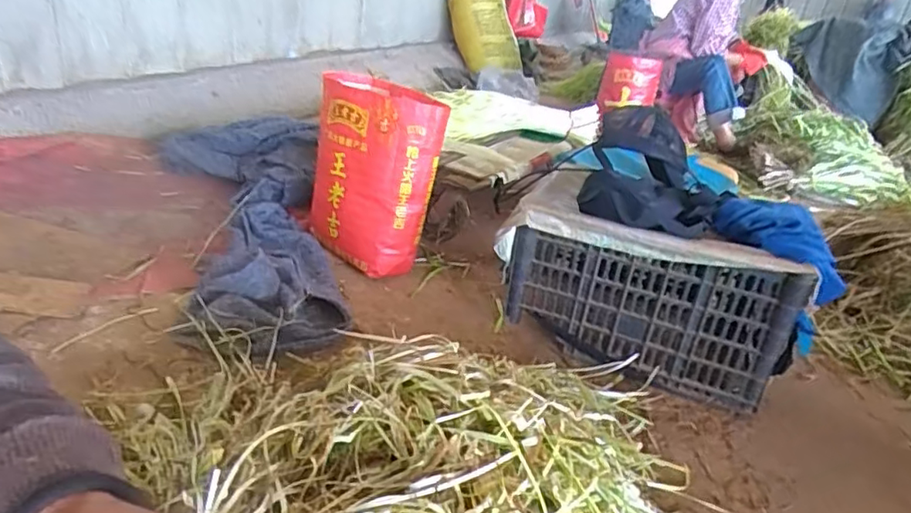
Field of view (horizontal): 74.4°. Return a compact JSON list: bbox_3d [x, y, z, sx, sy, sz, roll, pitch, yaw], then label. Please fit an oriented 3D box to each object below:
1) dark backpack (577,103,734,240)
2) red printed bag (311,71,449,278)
[{"bbox_3d":[0.374,-0.166,1.127,0.230,0.154,0.276,15,27,13],"label":"dark backpack"},{"bbox_3d":[-0.189,-0.175,1.362,0.182,0.381,0.266,-14,34,-38],"label":"red printed bag"}]

